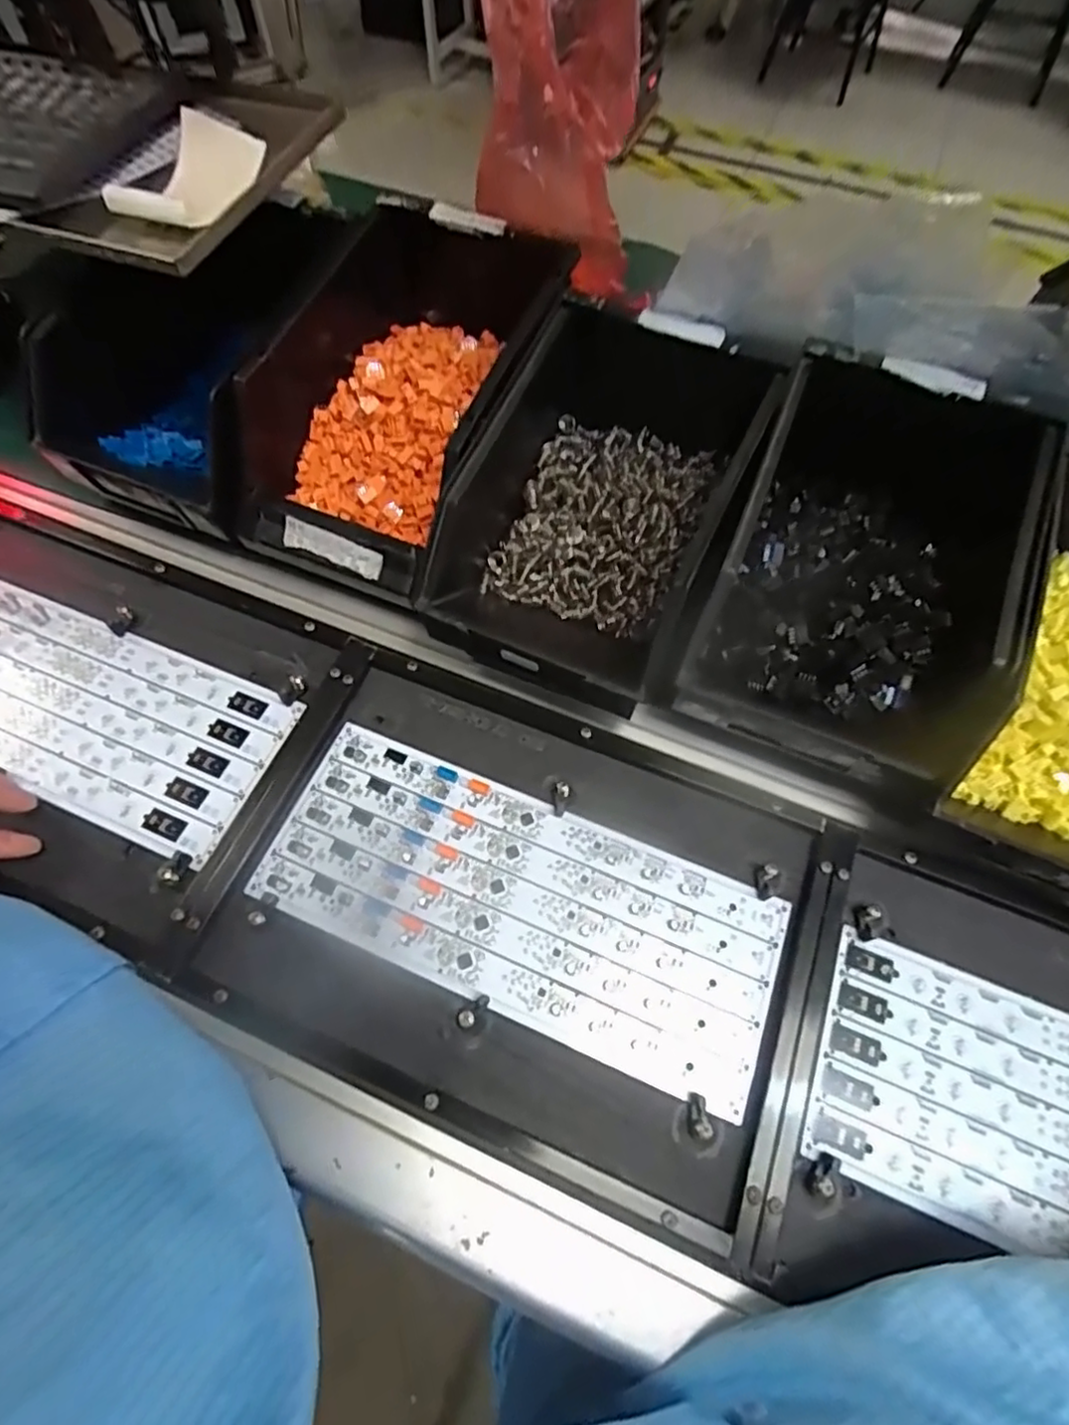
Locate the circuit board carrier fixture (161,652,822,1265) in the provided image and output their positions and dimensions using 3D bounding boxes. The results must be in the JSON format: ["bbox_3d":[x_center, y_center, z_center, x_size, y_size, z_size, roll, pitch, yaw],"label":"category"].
[{"bbox_3d":[-0.013,0.111,0.367,0.317,0.011,0.222,21,66,9],"label":"circuit board carrier fixture"}]

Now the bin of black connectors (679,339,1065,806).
[{"bbox_3d":[0.196,-0.094,0.381,0.159,0.104,0.243,23,61,11],"label":"bin of black connectors"}]

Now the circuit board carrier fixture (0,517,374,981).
[{"bbox_3d":[-0.303,-0.005,0.418,0.325,0.013,0.224,21,65,9],"label":"circuit board carrier fixture"}]

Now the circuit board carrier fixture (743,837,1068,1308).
[{"bbox_3d":[0.287,0.220,0.314,0.314,0.012,0.221,21,66,10],"label":"circuit board carrier fixture"}]

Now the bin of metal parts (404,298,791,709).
[{"bbox_3d":[0.038,-0.125,0.412,0.163,0.138,0.222,19,60,9],"label":"bin of metal parts"}]

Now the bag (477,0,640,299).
[{"bbox_3d":[0.018,-0.448,0.476,0.110,0.168,0.159,2,59,-1],"label":"bag"}]

